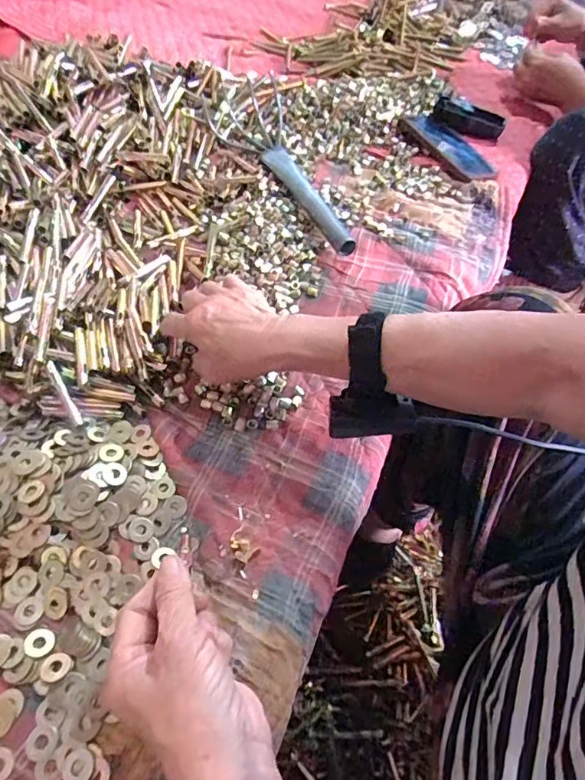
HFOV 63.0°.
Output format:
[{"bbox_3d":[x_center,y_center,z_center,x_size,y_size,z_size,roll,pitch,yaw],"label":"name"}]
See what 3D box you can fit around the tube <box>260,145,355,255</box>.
[{"bbox_3d":[0.017,-0.245,0.605,0.032,0.028,0.223,-21,61,-15],"label":"tube"}]

